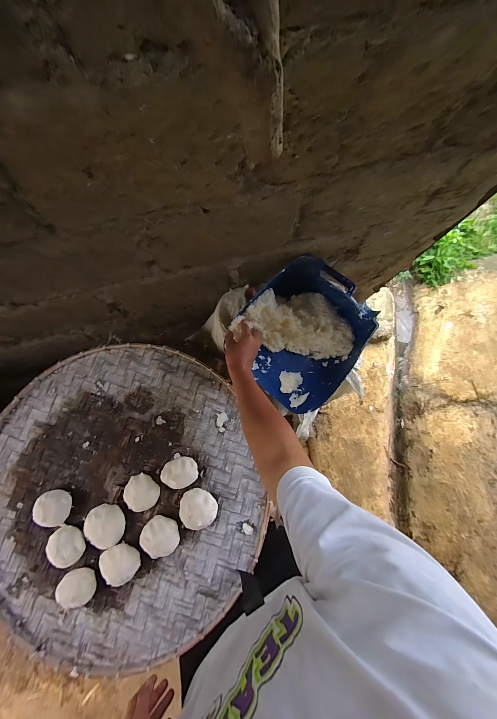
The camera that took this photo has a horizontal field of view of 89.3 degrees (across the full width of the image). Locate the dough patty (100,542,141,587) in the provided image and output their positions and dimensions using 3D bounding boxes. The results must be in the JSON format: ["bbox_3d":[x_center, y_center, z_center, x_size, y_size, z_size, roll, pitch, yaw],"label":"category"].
[{"bbox_3d":[-0.296,0.471,0.577,0.089,0.035,0.082,-21,82,-5],"label":"dough patty"}]

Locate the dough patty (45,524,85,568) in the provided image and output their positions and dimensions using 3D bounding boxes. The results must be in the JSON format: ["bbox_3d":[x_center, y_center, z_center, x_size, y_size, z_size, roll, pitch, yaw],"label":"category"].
[{"bbox_3d":[-0.422,0.432,0.582,0.068,0.033,0.082,-42,84,-7],"label":"dough patty"}]

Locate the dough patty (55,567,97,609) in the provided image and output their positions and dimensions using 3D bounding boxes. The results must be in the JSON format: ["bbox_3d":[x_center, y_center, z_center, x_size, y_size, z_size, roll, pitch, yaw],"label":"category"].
[{"bbox_3d":[-0.389,0.517,0.572,0.083,0.026,0.074,-40,84,-7],"label":"dough patty"}]

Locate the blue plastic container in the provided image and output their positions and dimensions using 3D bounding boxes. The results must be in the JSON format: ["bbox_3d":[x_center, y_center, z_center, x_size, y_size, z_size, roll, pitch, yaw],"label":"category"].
[{"bbox_3d":[0.142,-0.069,0.663,0.303,0.112,0.331,44,83,5],"label":"blue plastic container"}]

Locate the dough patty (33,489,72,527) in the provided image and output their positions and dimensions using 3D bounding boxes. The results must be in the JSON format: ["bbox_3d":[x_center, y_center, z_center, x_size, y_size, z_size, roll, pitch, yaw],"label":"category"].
[{"bbox_3d":[-0.467,0.350,0.599,0.074,0.030,0.073,0,81,-1],"label":"dough patty"}]

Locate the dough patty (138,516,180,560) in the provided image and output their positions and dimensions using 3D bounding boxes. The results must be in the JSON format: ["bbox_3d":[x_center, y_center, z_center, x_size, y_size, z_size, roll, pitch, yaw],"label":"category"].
[{"bbox_3d":[-0.208,0.414,0.592,0.082,0.031,0.079,-18,82,-4],"label":"dough patty"}]

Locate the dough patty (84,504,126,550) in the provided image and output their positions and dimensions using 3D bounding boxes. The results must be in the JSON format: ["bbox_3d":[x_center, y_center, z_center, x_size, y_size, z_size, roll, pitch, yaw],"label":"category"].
[{"bbox_3d":[-0.343,0.397,0.597,0.088,0.032,0.091,0,81,-1],"label":"dough patty"}]

